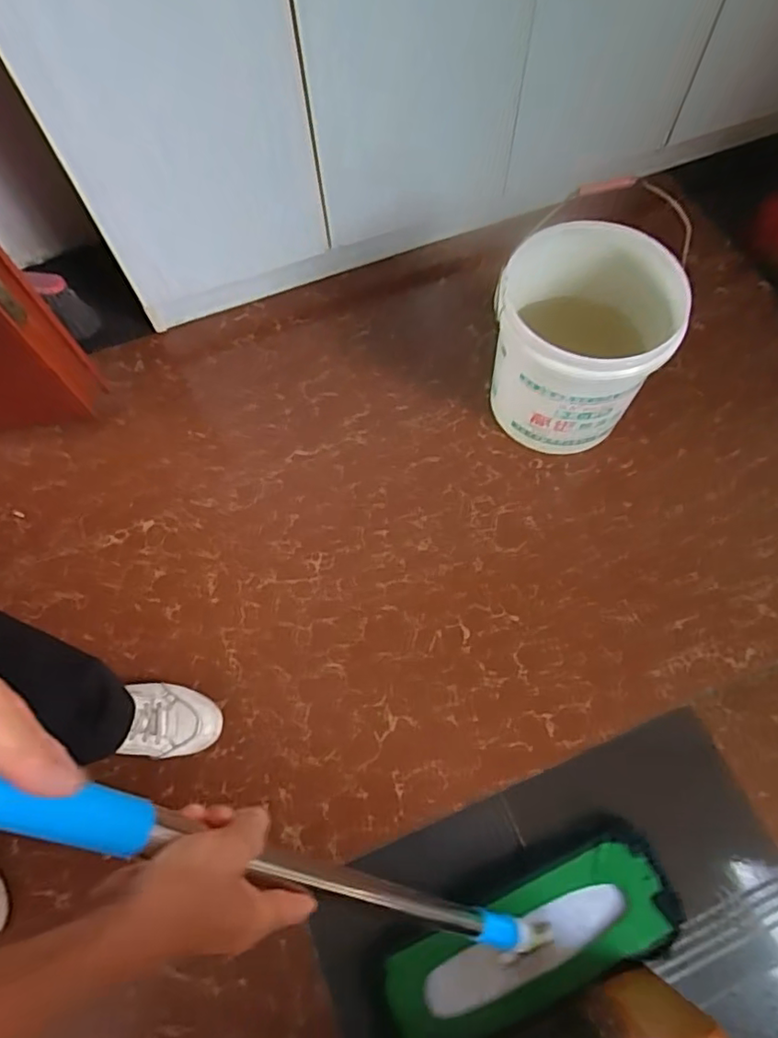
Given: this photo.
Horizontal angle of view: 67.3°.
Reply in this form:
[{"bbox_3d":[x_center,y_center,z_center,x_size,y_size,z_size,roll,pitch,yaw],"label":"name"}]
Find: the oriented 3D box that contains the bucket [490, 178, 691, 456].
[{"bbox_3d":[0.294,-0.265,0.935,0.241,0.272,0.232,-1,65,2],"label":"bucket"}]

